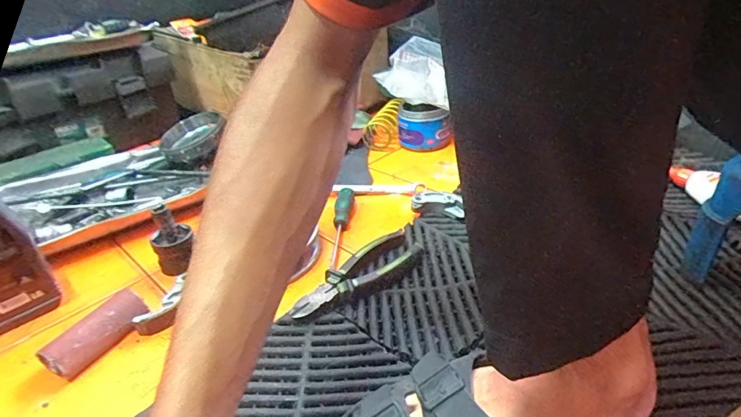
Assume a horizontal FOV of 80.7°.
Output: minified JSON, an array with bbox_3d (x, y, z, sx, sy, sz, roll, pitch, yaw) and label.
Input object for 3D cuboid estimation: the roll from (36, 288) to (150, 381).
[{"bbox_3d":[-0.291,0.132,0.465,0.047,0.038,0.102,18,39,35],"label":"roll"}]

